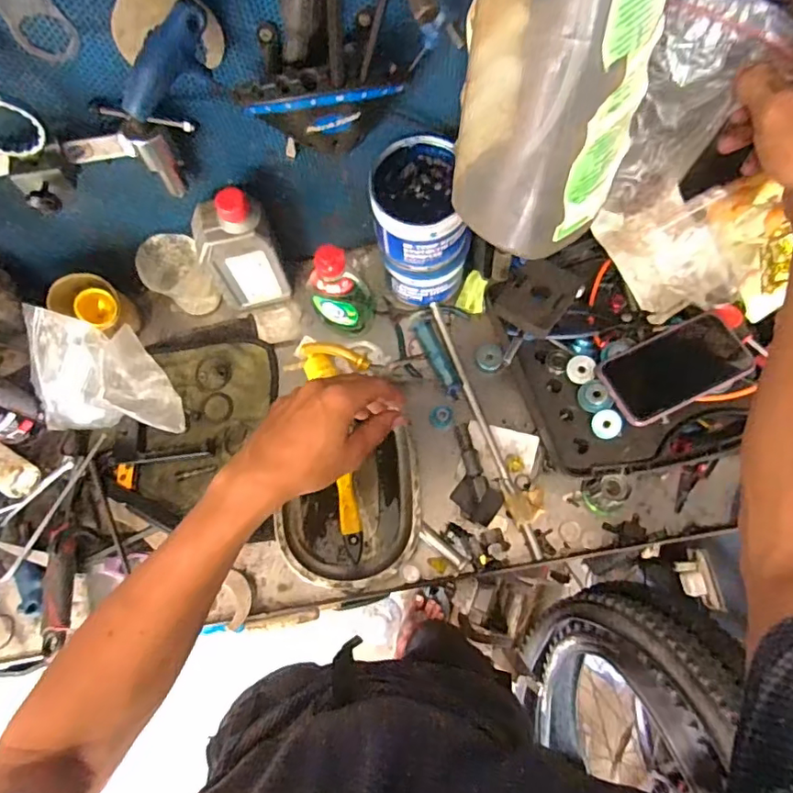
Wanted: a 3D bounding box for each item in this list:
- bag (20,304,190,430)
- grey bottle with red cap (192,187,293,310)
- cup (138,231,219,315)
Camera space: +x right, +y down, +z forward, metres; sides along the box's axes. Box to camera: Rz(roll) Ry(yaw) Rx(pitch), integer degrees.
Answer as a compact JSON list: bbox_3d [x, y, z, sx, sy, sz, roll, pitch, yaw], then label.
[{"bbox_3d":[-0.332,-0.024,0.608,0.170,0.085,0.112,5,73,4],"label":"bag"},{"bbox_3d":[-0.177,-0.159,0.616,0.084,0.178,0.053,-17,73,-3],"label":"grey bottle with red cap"},{"bbox_3d":[-0.254,-0.135,0.654,0.066,0.101,0.079,-39,75,-9],"label":"cup"}]

